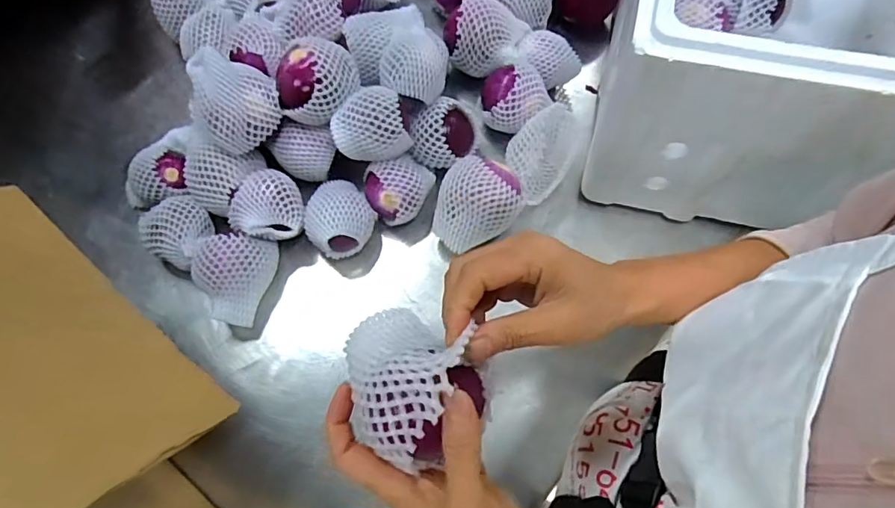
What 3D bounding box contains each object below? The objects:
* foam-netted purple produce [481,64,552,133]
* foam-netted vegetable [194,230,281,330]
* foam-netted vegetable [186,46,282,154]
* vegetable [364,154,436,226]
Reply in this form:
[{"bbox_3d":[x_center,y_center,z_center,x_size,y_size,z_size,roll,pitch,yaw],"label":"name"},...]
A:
[{"bbox_3d":[0.078,-0.185,0.631,0.079,0.076,0.074,-27,69,-10],"label":"foam-netted purple produce"},{"bbox_3d":[-0.232,0.026,0.556,0.070,0.062,0.098,13,68,6],"label":"foam-netted vegetable"},{"bbox_3d":[-0.229,-0.162,0.557,0.085,0.096,0.078,0,67,1],"label":"foam-netted vegetable"},{"bbox_3d":[-0.051,-0.073,0.586,0.081,0.064,0.067,-22,68,-8],"label":"vegetable"}]

